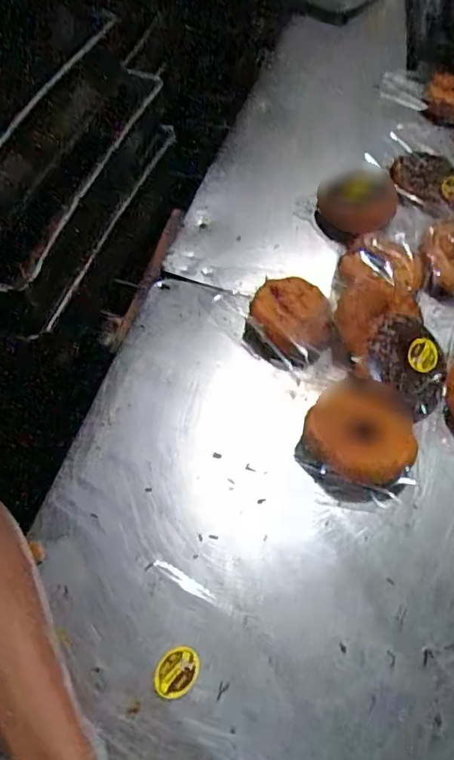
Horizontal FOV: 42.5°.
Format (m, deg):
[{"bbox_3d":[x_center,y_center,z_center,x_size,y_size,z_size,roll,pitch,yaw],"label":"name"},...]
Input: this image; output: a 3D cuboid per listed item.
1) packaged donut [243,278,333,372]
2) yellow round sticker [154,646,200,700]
[{"bbox_3d":[0.070,-0.067,0.661,0.092,0.030,0.114,12,57,4],"label":"packaged donut"},{"bbox_3d":[-0.040,0.234,0.466,0.030,0.006,0.039,33,61,17],"label":"yellow round sticker"}]

